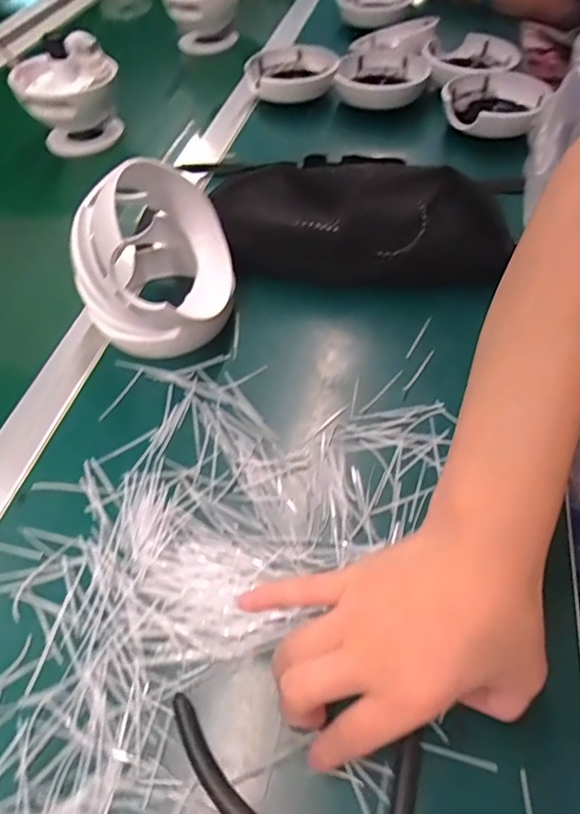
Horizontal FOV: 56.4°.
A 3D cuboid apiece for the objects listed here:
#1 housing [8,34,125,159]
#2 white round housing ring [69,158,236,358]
[{"bbox_3d":[-0.255,-0.367,0.637,0.094,0.101,0.090,7,51,8],"label":"housing"},{"bbox_3d":[-0.104,-0.107,0.405,0.108,0.122,0.126,1,50,3],"label":"white round housing ring"}]

